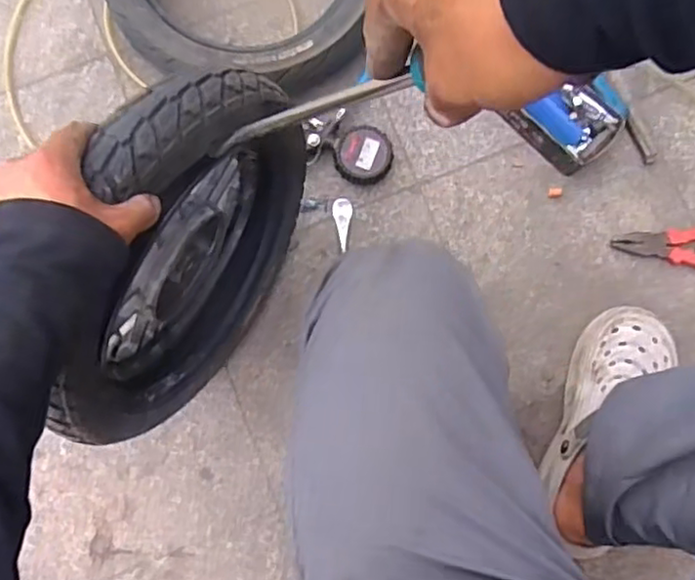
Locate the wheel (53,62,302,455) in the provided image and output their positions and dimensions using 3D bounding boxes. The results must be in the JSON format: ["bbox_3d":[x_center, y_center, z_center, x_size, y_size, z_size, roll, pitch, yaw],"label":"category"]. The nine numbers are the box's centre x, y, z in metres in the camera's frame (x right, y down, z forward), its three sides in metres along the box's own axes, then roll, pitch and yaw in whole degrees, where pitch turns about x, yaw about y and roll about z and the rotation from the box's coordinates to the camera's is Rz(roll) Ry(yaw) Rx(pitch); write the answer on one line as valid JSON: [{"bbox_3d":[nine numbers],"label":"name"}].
[{"bbox_3d":[-0.143,-0.018,0.596,0.101,0.299,0.319,20,82,2],"label":"wheel"}]

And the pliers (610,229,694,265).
[{"bbox_3d":[0.426,-0.051,0.813,0.187,0.022,0.052,3,81,-1],"label":"pliers"}]

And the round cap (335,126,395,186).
[{"bbox_3d":[0.022,-0.166,0.812,0.069,0.028,0.067,0,81,-1],"label":"round cap"}]

